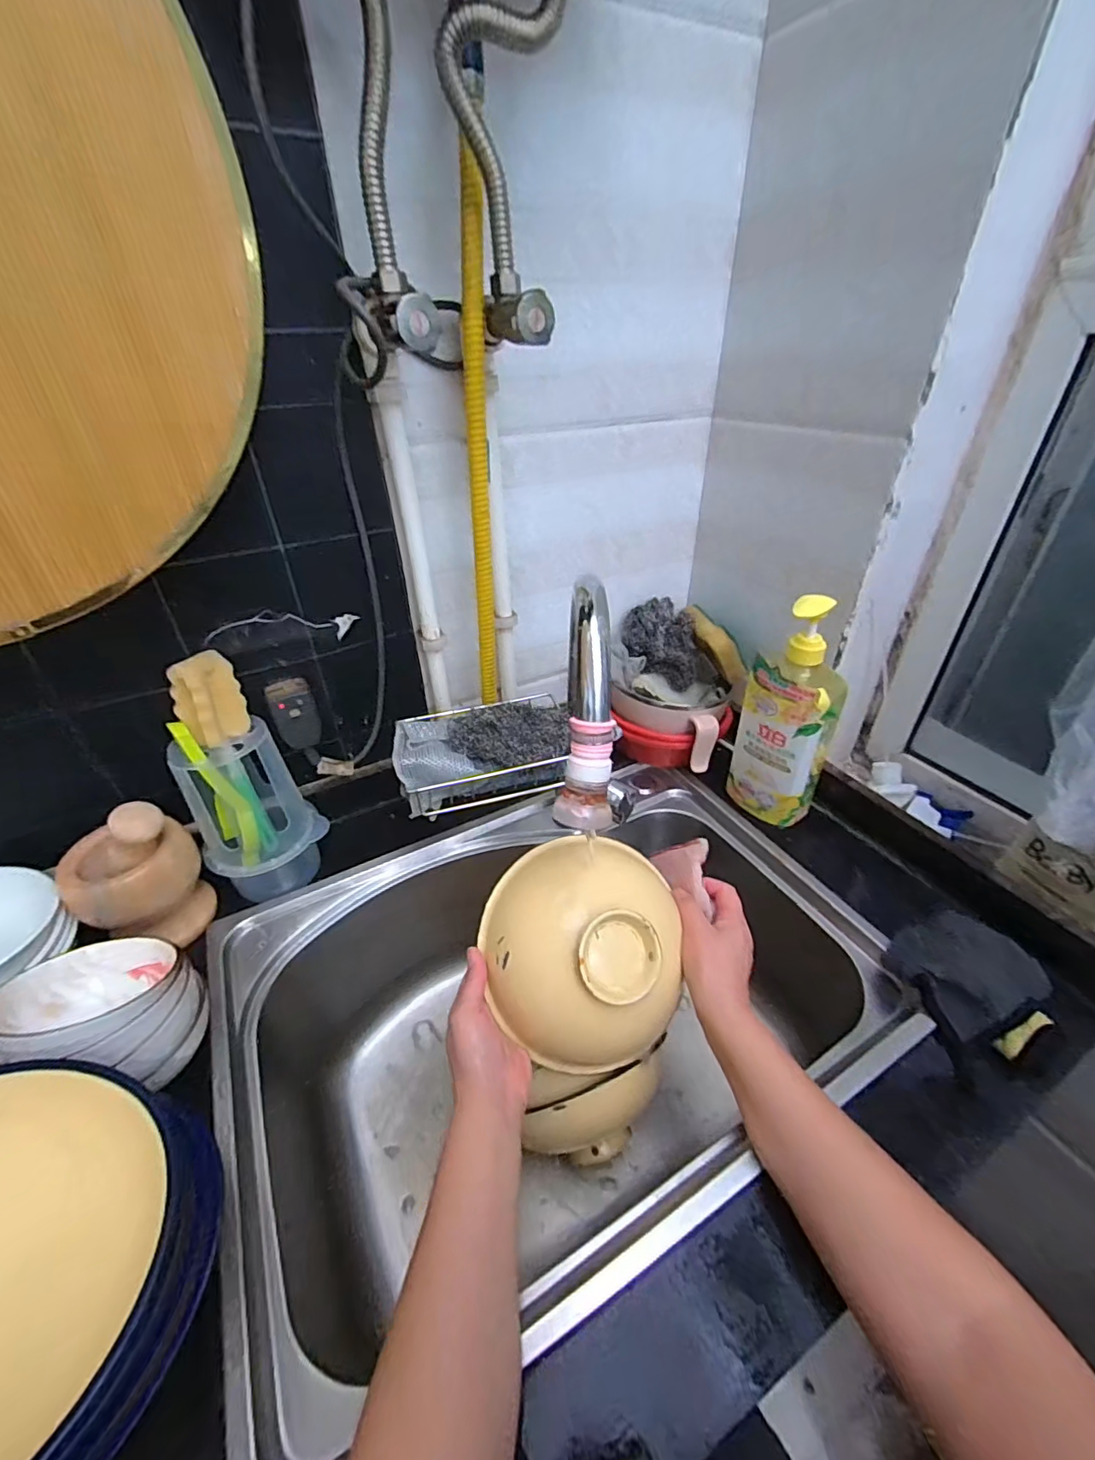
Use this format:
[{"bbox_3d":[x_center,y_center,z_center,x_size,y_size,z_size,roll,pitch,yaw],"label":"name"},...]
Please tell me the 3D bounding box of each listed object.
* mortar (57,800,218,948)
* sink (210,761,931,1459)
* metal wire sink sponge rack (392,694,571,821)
[{"bbox_3d":[-0.394,0.137,0.518,0.085,0.153,0.105,27,45,33],"label":"mortar"},{"bbox_3d":[-0.003,0.288,0.595,0.572,0.230,0.476,-19,39,-22],"label":"sink"},{"bbox_3d":[-0.070,0.023,0.552,0.159,0.058,0.095,-12,37,-13],"label":"metal wire sink sponge rack"}]

